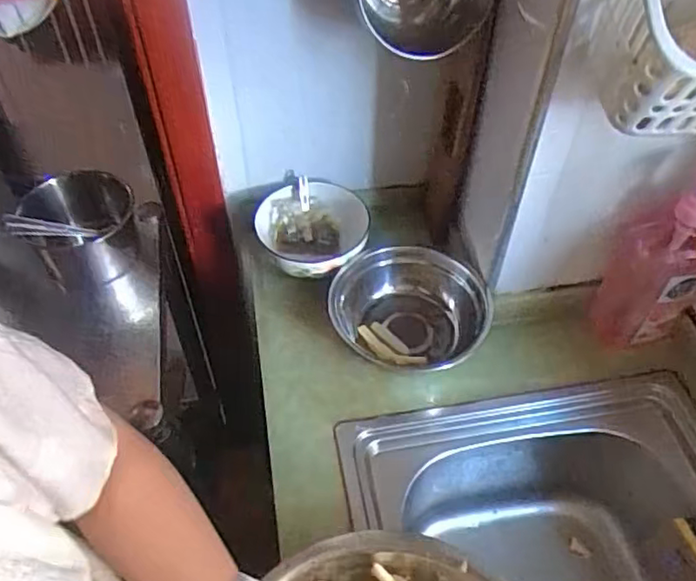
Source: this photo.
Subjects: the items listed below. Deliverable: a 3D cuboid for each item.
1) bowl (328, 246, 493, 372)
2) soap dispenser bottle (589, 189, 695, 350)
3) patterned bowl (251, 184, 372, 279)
[{"bbox_3d":[0.080,0.024,0.790,0.187,0.078,0.156,32,57,24],"label":"bowl"},{"bbox_3d":[0.358,-0.031,0.694,0.102,0.250,0.066,29,56,22],"label":"soap dispenser bottle"},{"bbox_3d":[-0.041,-0.069,0.864,0.149,0.084,0.152,0,50,0],"label":"patterned bowl"}]

